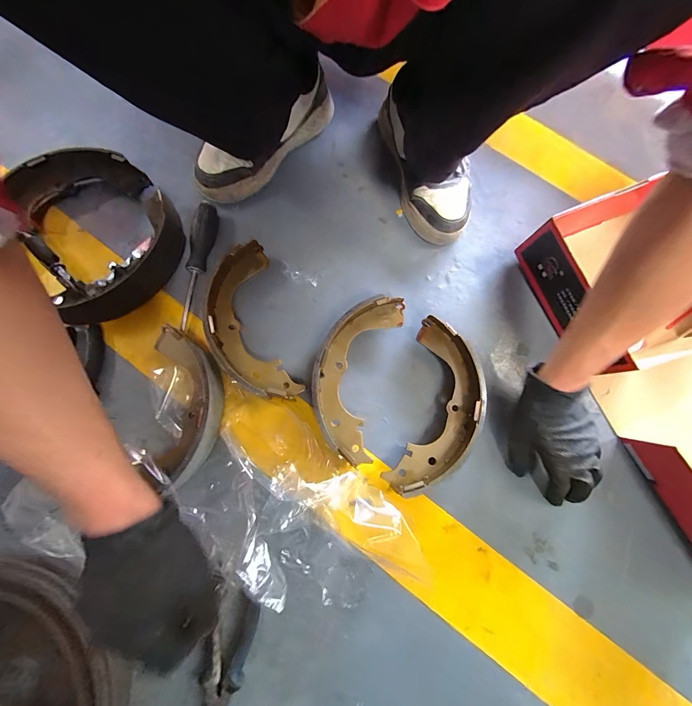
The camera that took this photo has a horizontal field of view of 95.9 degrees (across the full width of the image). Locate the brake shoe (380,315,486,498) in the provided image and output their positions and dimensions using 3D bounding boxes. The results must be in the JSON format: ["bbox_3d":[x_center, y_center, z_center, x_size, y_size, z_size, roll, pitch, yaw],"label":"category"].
[{"bbox_3d":[0.126,0.075,0.427,0.096,0.056,0.235,17,77,2],"label":"brake shoe"}]

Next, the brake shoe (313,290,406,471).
[{"bbox_3d":[0.010,0.024,0.430,0.096,0.051,0.231,14,77,2],"label":"brake shoe"}]

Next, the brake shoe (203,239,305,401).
[{"bbox_3d":[-0.137,-0.040,0.434,0.094,0.049,0.229,-16,78,-5],"label":"brake shoe"}]

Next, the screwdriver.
[{"bbox_3d":[-0.228,-0.135,0.468,0.027,0.029,0.197,9,77,0],"label":"screwdriver"}]

